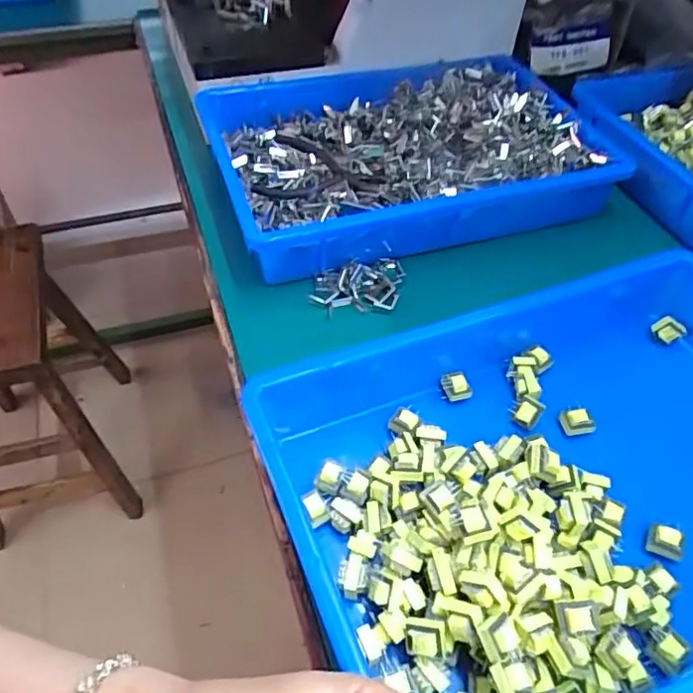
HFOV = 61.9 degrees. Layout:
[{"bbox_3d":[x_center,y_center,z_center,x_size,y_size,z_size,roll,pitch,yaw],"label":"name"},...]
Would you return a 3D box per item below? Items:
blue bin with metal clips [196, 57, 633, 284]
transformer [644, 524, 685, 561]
[{"bbox_3d":[0.054,-0.192,0.573,0.351,0.062,0.249,-13,52,-12],"label":"blue bin with metal clips"},{"bbox_3d":[0.194,0.118,0.351,0.020,0.013,0.014,21,53,16],"label":"transformer"}]

